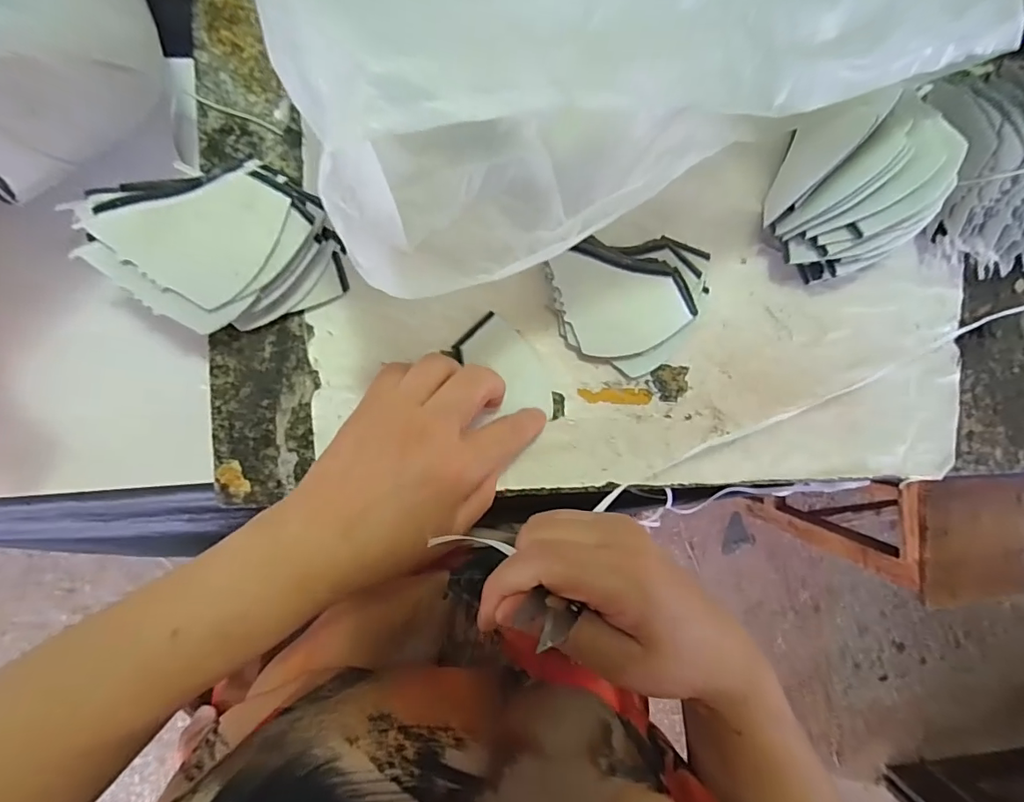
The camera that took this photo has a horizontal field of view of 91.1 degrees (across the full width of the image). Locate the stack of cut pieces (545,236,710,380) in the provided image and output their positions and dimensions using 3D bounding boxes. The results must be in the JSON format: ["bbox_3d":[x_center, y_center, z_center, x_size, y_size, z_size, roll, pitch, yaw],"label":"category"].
[{"bbox_3d":[0.073,-0.059,0.315,0.097,0.014,0.081,-4,95,-7],"label":"stack of cut pieces"}]

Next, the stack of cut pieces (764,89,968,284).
[{"bbox_3d":[0.209,-0.127,0.305,0.092,0.067,0.096,25,91,-9],"label":"stack of cut pieces"}]

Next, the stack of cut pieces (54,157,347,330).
[{"bbox_3d":[-0.155,-0.078,0.267,0.122,0.044,0.073,-6,96,-7],"label":"stack of cut pieces"}]

